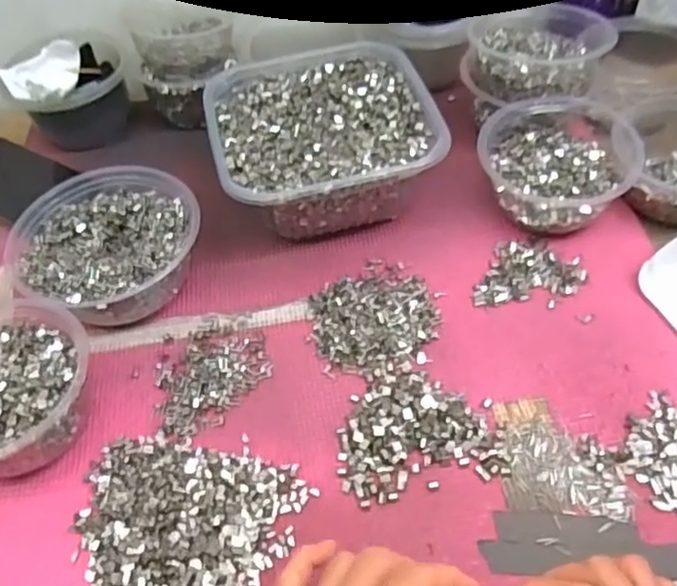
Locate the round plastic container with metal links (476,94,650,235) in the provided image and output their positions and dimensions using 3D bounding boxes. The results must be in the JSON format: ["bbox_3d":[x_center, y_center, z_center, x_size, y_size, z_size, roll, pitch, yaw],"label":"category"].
[{"bbox_3d":[0.169,-0.101,0.512,0.113,0.059,0.111,-2,51,3],"label":"round plastic container with metal links"}]

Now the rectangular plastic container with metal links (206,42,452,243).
[{"bbox_3d":[-0.014,-0.125,0.541,0.174,0.074,0.179,-14,52,-6],"label":"rectangular plastic container with metal links"}]

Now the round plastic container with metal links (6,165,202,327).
[{"bbox_3d":[-0.175,-0.037,0.493,0.133,0.054,0.137,-2,51,3],"label":"round plastic container with metal links"}]

